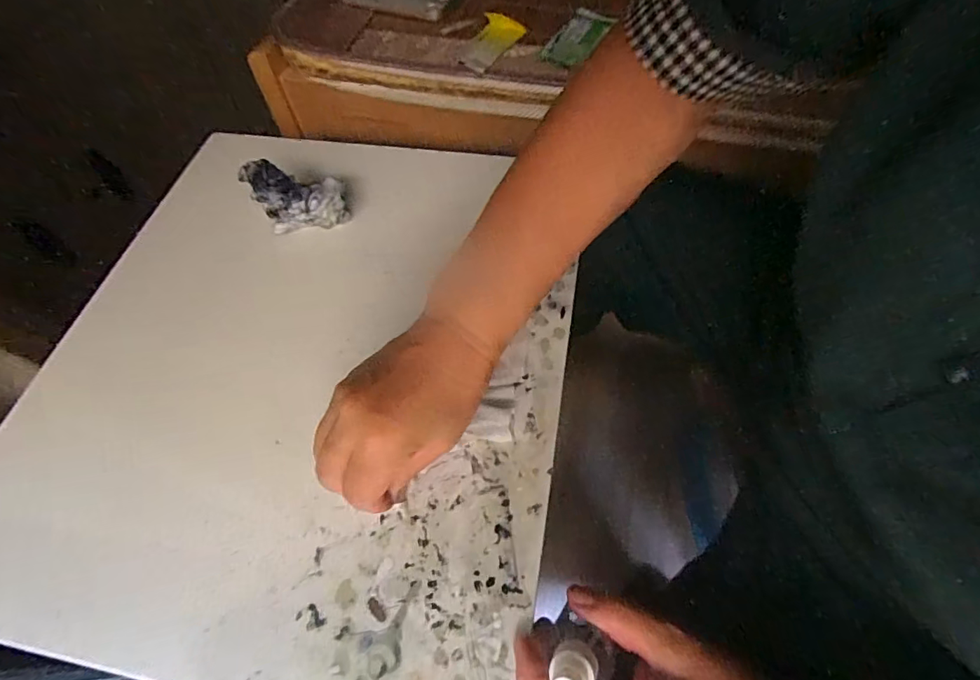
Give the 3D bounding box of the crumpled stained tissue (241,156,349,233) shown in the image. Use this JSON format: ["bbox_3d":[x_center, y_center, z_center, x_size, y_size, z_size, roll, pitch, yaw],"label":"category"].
[{"bbox_3d":[-0.161,-0.122,0.415,0.075,0.053,0.044,-11,60,-2],"label":"crumpled stained tissue"}]

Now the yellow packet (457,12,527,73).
[{"bbox_3d":[0.000,-0.338,0.555,0.048,0.014,0.101,23,63,17],"label":"yellow packet"}]

